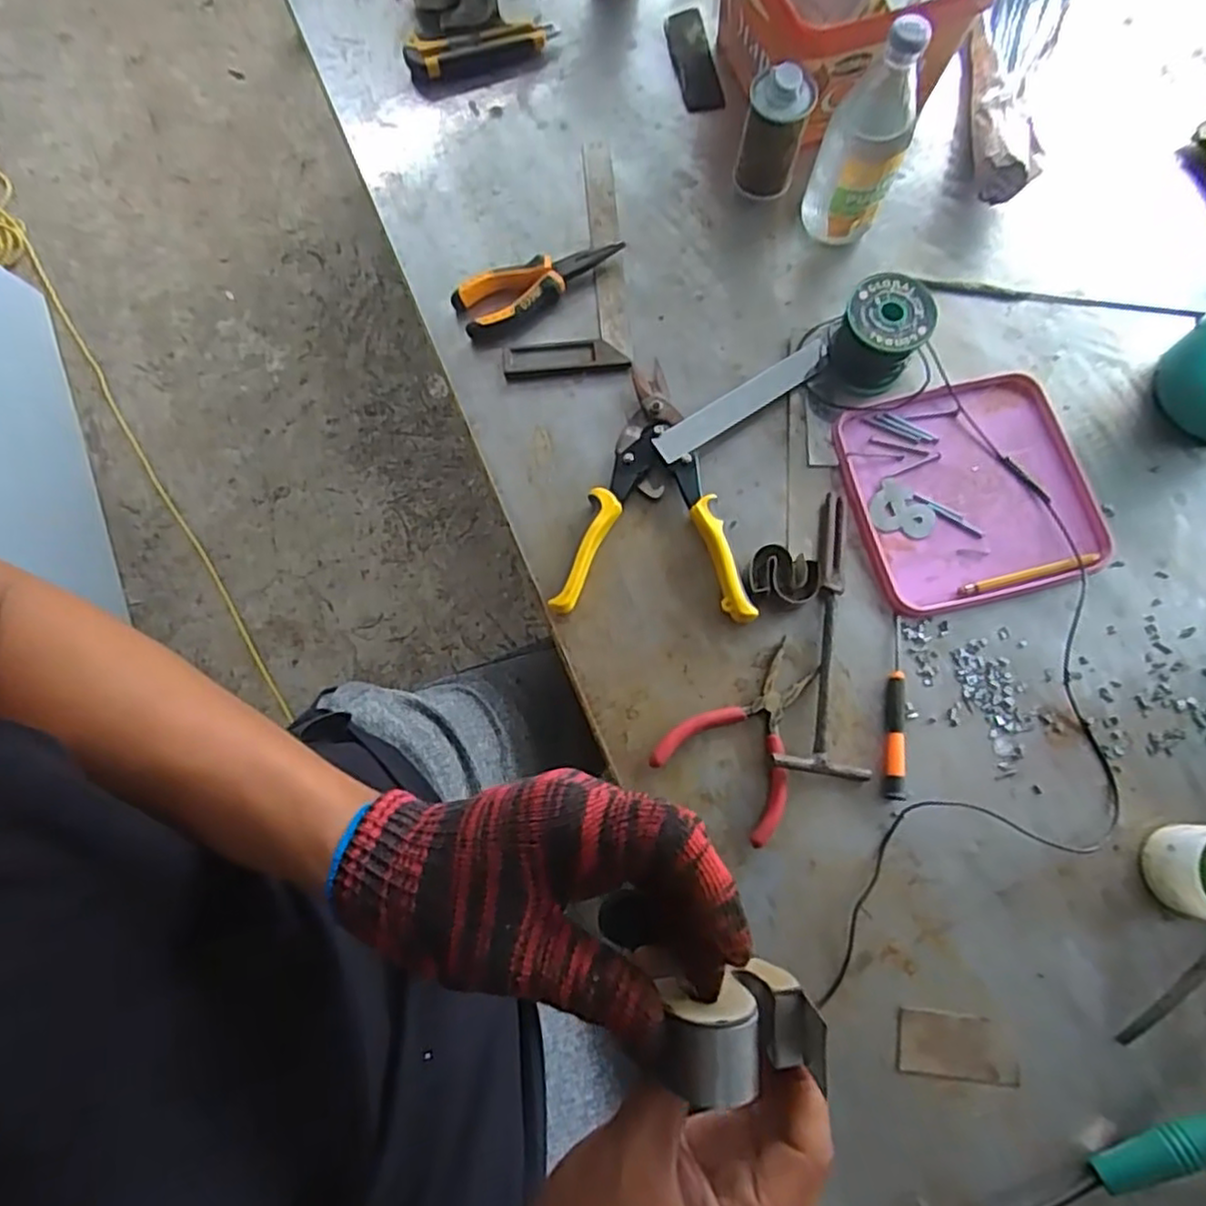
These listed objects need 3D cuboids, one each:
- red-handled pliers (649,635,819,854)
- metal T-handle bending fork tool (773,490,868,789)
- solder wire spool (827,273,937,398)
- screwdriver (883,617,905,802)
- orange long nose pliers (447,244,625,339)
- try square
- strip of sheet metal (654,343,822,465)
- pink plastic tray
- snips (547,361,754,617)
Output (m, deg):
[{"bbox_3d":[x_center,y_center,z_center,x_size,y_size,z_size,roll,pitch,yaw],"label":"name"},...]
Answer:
[{"bbox_3d":[0.114,0.095,0.526,0.100,0.017,0.135,36,78,8],"label":"red-handled pliers"},{"bbox_3d":[0.185,0.022,0.540,0.070,0.021,0.223,12,76,2],"label":"metal T-handle bending fork tool"},{"bbox_3d":[0.230,-0.223,0.582,0.067,0.064,0.070,0,76,-1],"label":"solder wire spool"},{"bbox_3d":[0.226,0.079,0.532,0.013,0.013,0.139,9,76,2],"label":"screwdriver"},{"bbox_3d":[-0.057,-0.290,0.622,0.155,0.019,0.052,-26,78,-7],"label":"orange long nose pliers"},{"bbox_3d":[-0.039,-0.322,0.639,0.111,0.009,0.249,-4,76,-2],"label":"try square"},{"bbox_3d":[0.123,-0.174,0.595,0.185,0.006,0.025,-33,88,-14],"label":"strip of sheet metal"},{"bbox_3d":[0.307,-0.094,0.578,0.190,0.010,0.182,-13,76,-4],"label":"pink plastic tray"},{"bbox_3d":[0.060,-0.086,0.570,0.147,0.027,0.223,12,76,2],"label":"snips"}]

